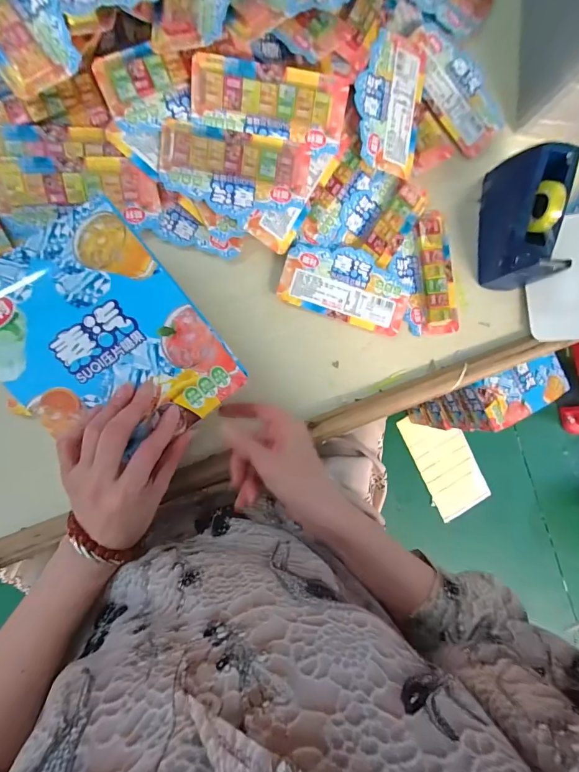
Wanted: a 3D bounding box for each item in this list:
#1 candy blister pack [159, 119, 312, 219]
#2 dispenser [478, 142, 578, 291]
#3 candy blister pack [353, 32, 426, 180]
[{"bbox_3d":[-0.055,-0.213,0.376,0.145,0.015,0.075,8,108,-6],"label":"candy blister pack"},{"bbox_3d":[0.264,-0.183,0.414,0.054,0.084,0.132,0,90,-9],"label":"dispenser"},{"bbox_3d":[0.109,-0.310,0.407,0.077,0.015,0.148,8,89,-8],"label":"candy blister pack"}]

